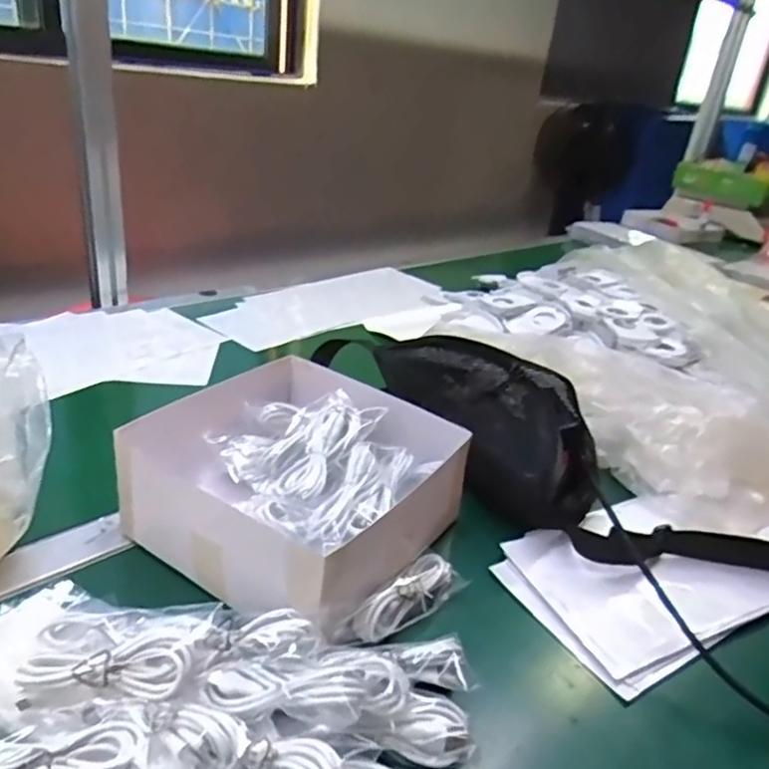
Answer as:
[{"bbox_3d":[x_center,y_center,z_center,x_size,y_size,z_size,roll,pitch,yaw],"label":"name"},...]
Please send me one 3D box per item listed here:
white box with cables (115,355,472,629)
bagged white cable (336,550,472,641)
[{"bbox_3d":[-0.069,0.082,0.523,0.210,0.089,0.210,23,30,28],"label":"white box with cables"},{"bbox_3d":[0.014,0.156,0.462,0.041,0.029,0.115,26,32,32],"label":"bagged white cable"}]

